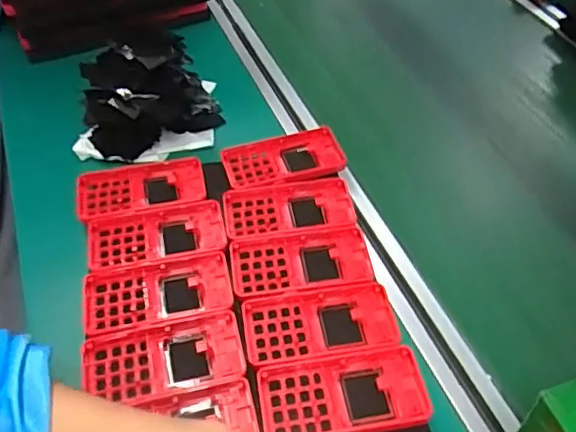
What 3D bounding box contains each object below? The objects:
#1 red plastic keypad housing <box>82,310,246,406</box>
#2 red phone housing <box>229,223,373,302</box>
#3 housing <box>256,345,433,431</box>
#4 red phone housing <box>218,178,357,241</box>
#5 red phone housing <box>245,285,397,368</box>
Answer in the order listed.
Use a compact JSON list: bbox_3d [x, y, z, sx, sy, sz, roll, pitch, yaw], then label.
[{"bbox_3d":[-0.096,0.112,0.459,0.121,0.009,0.063,-10,49,-11],"label":"red plastic keypad housing"},{"bbox_3d":[0.012,0.041,0.526,0.121,0.012,0.066,-6,49,-8],"label":"red phone housing"},{"bbox_3d":[0.042,0.132,0.437,0.125,0.013,0.064,-6,49,-8],"label":"housing"},{"bbox_3d":[0.002,-0.003,0.569,0.123,0.016,0.064,-8,49,-9],"label":"red phone housing"},{"bbox_3d":[0.026,0.088,0.482,0.123,0.008,0.063,-6,49,-8],"label":"red phone housing"}]

